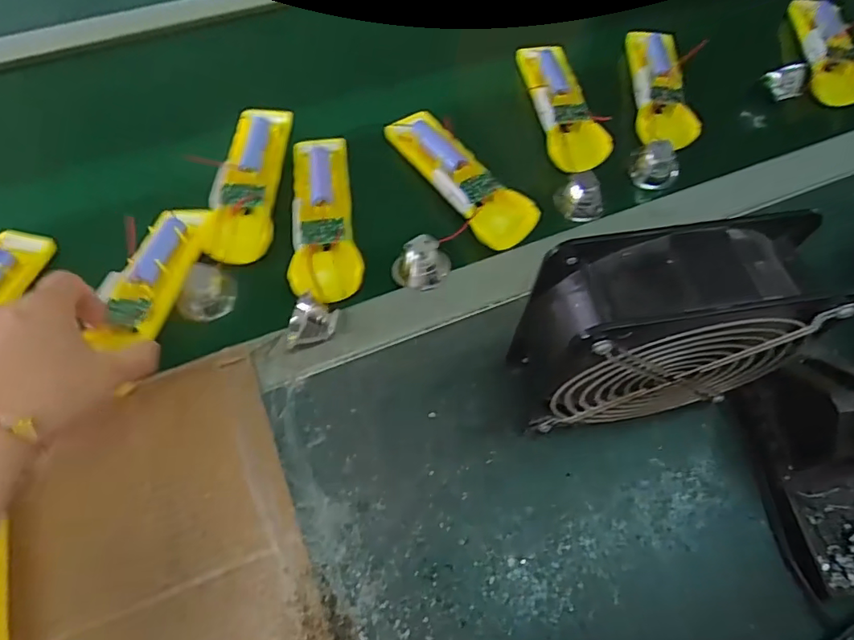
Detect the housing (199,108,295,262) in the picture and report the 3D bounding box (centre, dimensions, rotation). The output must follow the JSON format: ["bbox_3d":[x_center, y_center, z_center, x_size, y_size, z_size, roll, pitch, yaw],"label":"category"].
[{"bbox_3d":[-0.148,-0.118,0.454,0.047,0.026,0.157,4,60,0],"label":"housing"}]

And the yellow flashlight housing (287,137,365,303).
[{"bbox_3d":[-0.083,-0.088,0.433,0.052,0.020,0.160,-5,60,-5],"label":"yellow flashlight housing"}]

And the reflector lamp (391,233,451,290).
[{"bbox_3d":[-0.005,-0.045,0.425,0.044,0.032,0.030,-3,60,-4],"label":"reflector lamp"}]

